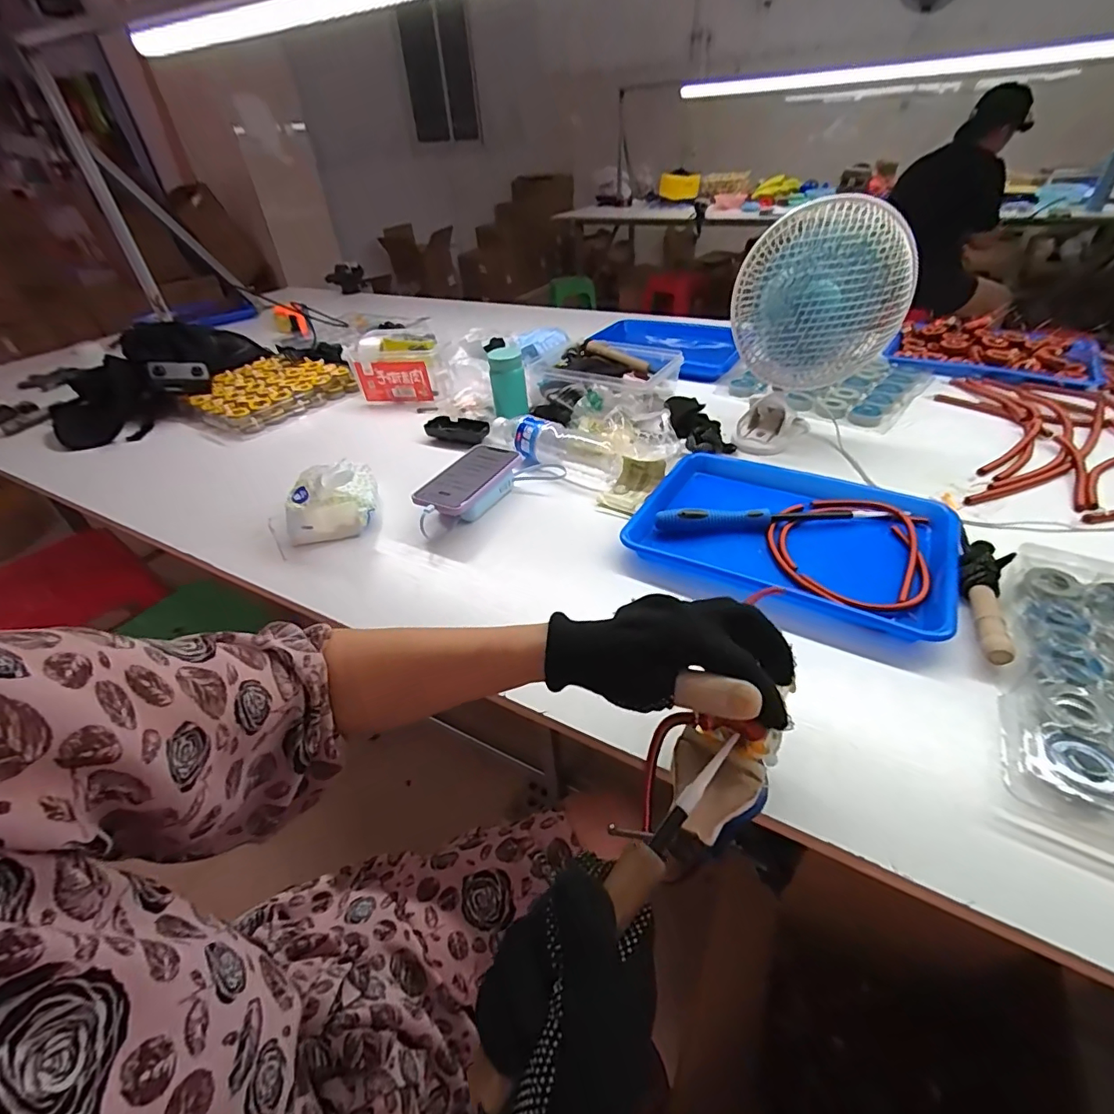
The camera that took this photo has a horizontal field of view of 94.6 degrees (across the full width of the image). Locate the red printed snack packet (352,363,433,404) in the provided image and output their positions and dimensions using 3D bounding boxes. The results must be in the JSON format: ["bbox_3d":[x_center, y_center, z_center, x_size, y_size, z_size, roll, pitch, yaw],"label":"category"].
[{"bbox_3d":[-0.315,-0.337,0.990,0.132,0.080,0.022,4,43,6],"label":"red printed snack packet"}]

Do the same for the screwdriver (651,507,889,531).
[{"bbox_3d":[0.263,-0.052,0.629,0.279,0.033,0.025,-5,39,-1],"label":"screwdriver"}]

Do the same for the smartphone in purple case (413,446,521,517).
[{"bbox_3d":[-0.122,-0.106,0.697,0.081,0.020,0.157,17,44,27],"label":"smartphone in purple case"}]

